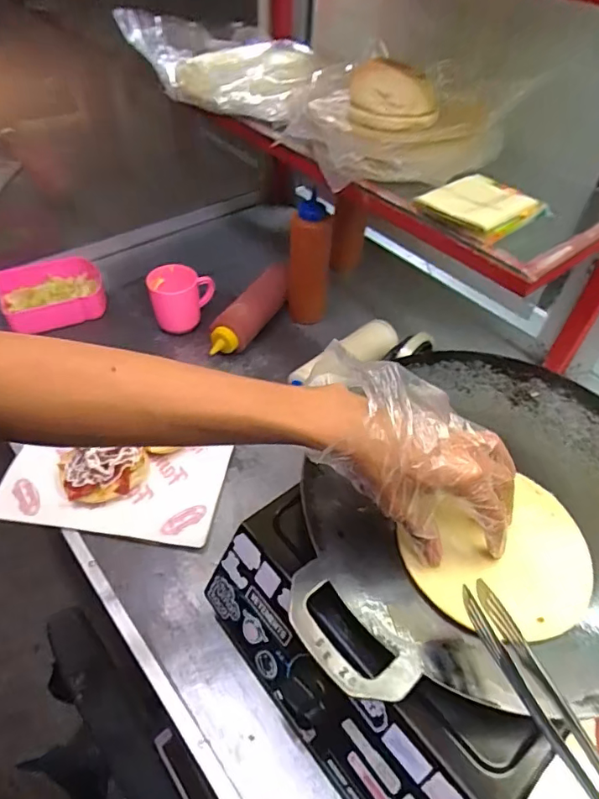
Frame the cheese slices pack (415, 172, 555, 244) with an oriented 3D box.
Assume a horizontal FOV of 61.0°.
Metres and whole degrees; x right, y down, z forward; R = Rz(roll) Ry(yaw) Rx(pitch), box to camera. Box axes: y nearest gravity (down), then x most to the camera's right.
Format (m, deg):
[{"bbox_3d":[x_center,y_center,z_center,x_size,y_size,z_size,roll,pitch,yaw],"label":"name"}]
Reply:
[{"bbox_3d":[0.189,-0.199,0.523,0.102,0.018,0.091,-34,56,-28],"label":"cheese slices pack"}]

